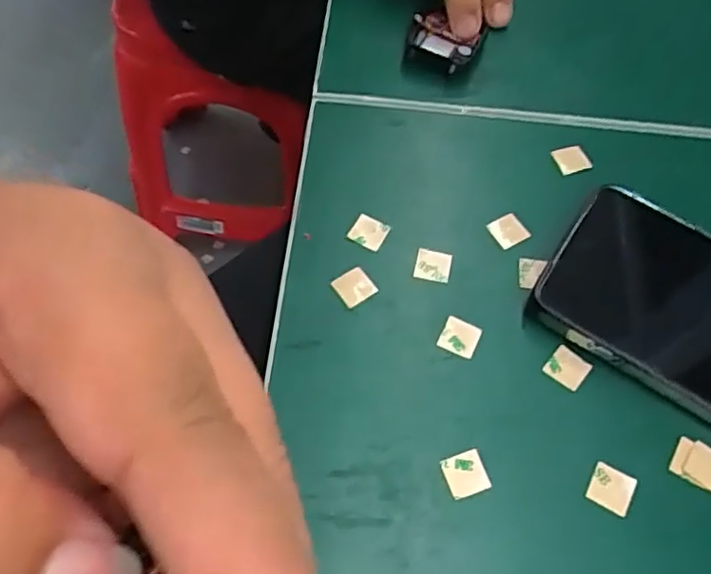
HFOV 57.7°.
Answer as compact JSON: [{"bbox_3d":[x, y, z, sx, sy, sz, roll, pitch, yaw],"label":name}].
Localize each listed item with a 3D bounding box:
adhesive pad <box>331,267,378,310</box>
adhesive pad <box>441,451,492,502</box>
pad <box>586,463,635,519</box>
[{"bbox_3d":[-0.001,0.000,0.282,0.015,0.004,0.015,-32,66,-17],"label":"adhesive pad"},{"bbox_3d":[0.042,0.071,0.244,0.015,0.004,0.015,-16,62,-9],"label":"adhesive pad"},{"bbox_3d":[0.096,0.076,0.242,0.015,0.004,0.015,24,63,12],"label":"pad"}]

